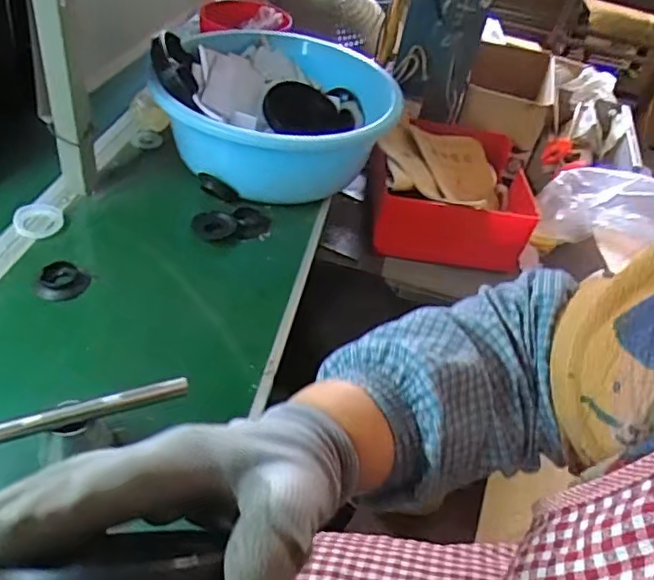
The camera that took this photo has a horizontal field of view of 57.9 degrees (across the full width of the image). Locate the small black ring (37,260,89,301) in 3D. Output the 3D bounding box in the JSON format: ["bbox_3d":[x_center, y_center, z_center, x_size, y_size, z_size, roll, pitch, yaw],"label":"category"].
[{"bbox_3d":[-0.309,-0.010,0.692,0.052,0.018,0.053,3,39,-2],"label":"small black ring"}]

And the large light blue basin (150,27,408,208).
[{"bbox_3d":[-0.065,-0.263,0.910,0.335,0.164,0.357,3,39,-2],"label":"large light blue basin"}]

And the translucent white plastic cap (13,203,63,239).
[{"bbox_3d":[-0.370,-0.091,0.761,0.056,0.021,0.055,3,39,-2],"label":"translucent white plastic cap"}]

